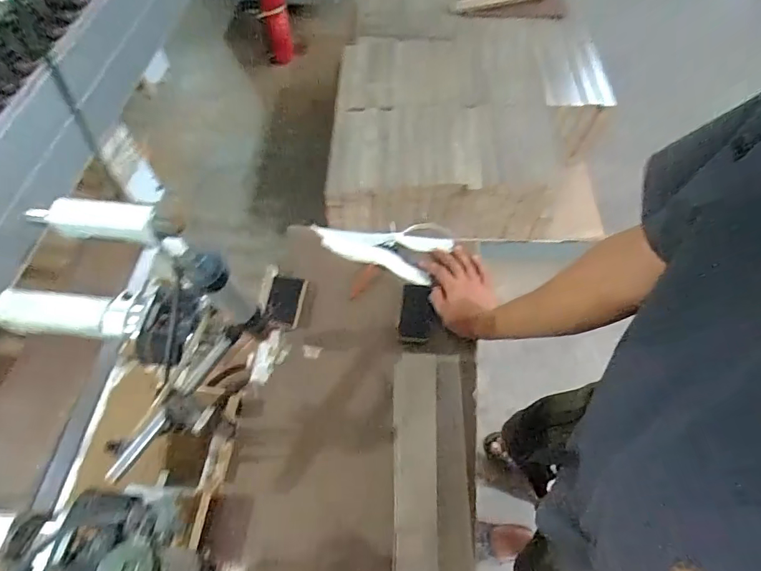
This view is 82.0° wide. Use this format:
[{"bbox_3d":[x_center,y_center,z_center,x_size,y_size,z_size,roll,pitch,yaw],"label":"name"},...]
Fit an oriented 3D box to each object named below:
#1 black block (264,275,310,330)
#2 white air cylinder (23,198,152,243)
[{"bbox_3d":[-0.168,0.025,0.778,0.061,0.015,0.091,8,61,5],"label":"black block"},{"bbox_3d":[-0.564,-0.128,0.857,0.241,0.054,0.067,-2,61,-1],"label":"white air cylinder"}]

